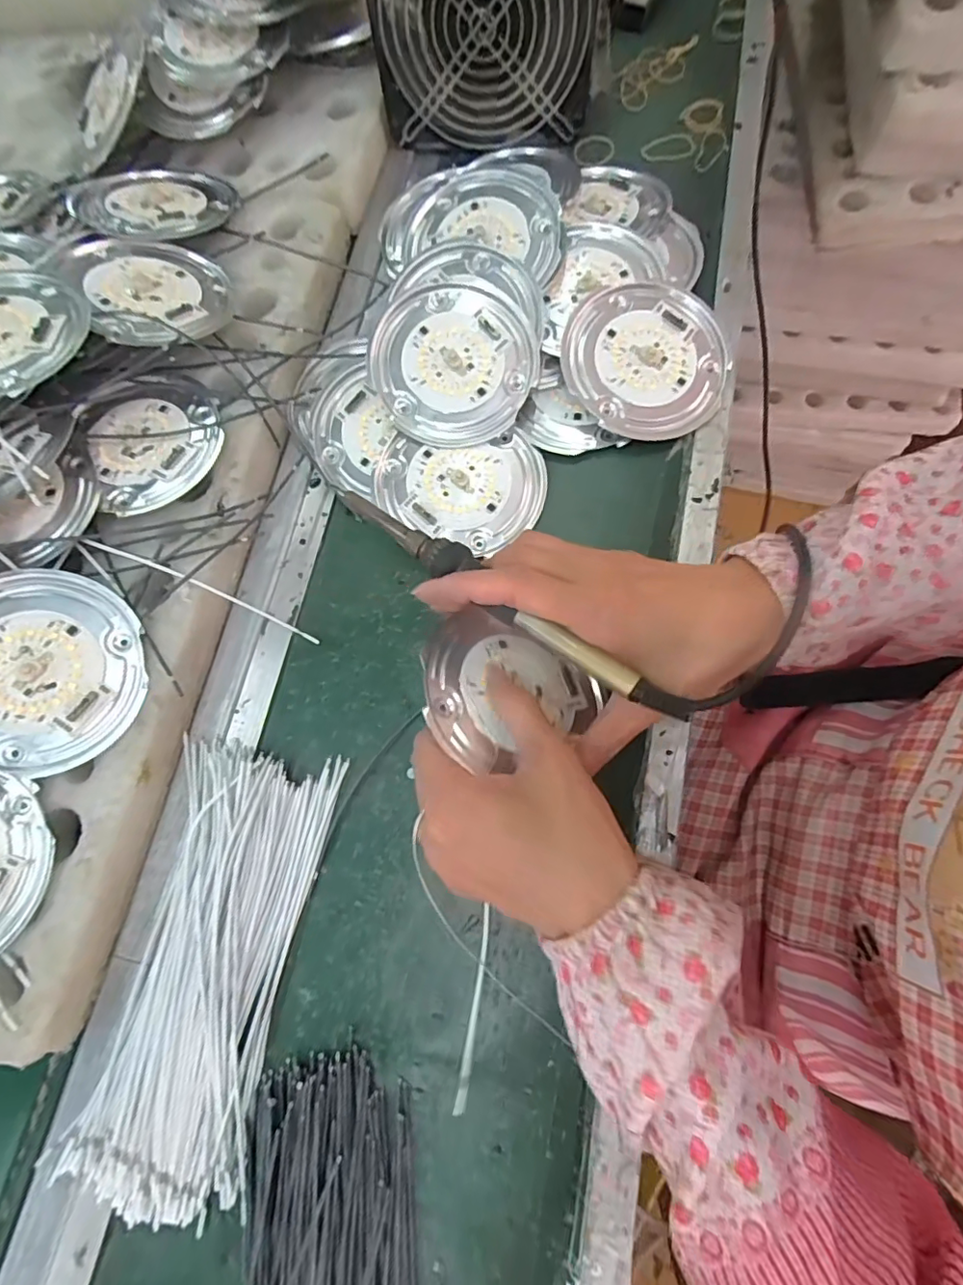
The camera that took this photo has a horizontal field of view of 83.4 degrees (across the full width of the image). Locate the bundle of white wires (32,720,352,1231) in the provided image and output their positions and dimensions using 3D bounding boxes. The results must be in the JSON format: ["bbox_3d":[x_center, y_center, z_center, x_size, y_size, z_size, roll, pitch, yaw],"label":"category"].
[{"bbox_3d":[-0.138,0.160,0.272,0.085,0.013,0.209,7,75,8],"label":"bundle of white wires"}]

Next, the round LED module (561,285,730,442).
[{"bbox_3d":[0.104,-0.181,0.344,0.103,0.014,0.099,-1,74,5],"label":"round LED module"}]

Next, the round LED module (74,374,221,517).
[{"bbox_3d":[-0.201,-0.127,0.329,0.080,0.008,0.090,-29,74,-3],"label":"round LED module"}]

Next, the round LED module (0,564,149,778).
[{"bbox_3d":[-0.232,0.017,0.287,0.102,0.011,0.102,3,79,-14],"label":"round LED module"}]

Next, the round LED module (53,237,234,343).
[{"bbox_3d":[-0.214,-0.223,0.342,0.095,0.010,0.096,3,62,-15],"label":"round LED module"}]

